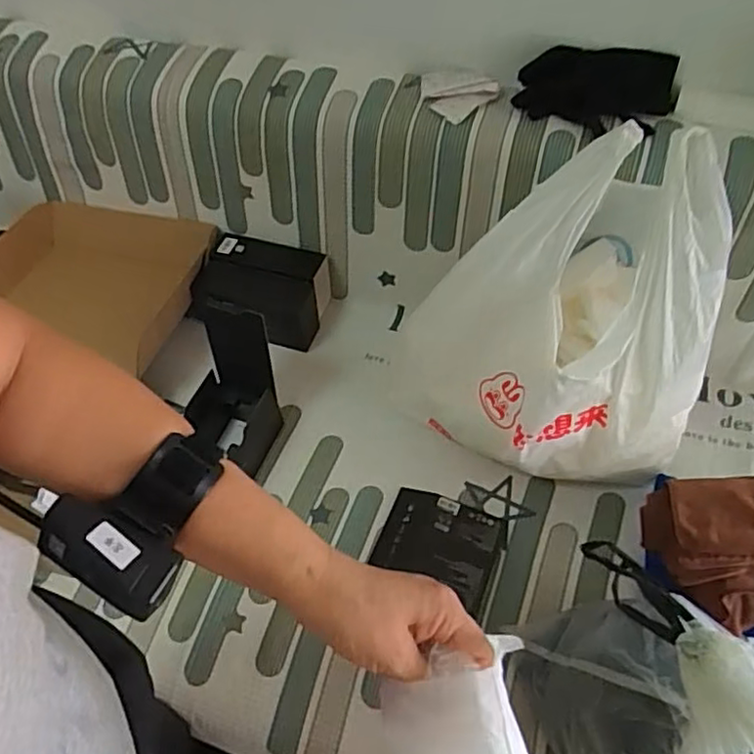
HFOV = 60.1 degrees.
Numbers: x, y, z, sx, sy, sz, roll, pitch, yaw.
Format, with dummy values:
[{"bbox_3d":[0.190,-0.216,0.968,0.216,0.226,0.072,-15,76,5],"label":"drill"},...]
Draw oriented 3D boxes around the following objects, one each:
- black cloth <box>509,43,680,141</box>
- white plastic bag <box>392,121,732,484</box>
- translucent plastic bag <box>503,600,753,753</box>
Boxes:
[{"bbox_3d":[0.285,-0.376,0.848,0.191,0.105,0.015,18,18,9],"label":"black cloth"},{"bbox_3d":[0.208,-0.071,0.793,0.373,0.402,0.282,2,57,3],"label":"white plastic bag"},{"bbox_3d":[0.274,0.347,0.628,0.300,0.224,0.191,37,65,22],"label":"translucent plastic bag"}]

